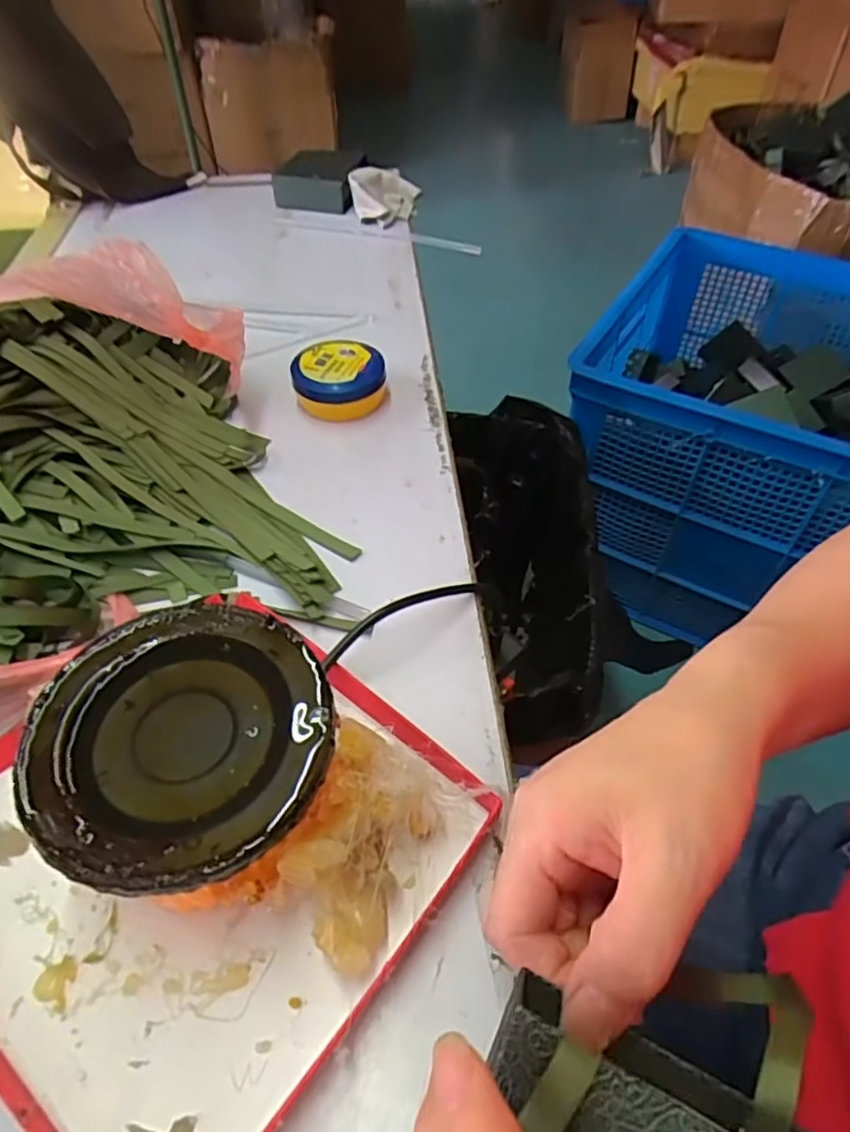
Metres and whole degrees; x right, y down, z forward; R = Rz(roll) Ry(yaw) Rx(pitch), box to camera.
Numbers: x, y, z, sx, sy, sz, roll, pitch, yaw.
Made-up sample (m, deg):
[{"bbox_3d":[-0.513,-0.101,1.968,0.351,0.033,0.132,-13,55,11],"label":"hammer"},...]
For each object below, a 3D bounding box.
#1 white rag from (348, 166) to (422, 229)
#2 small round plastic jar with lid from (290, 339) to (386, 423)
[{"bbox_3d":[-0.046,-0.429,0.755,0.079,0.037,0.077,-4,50,-4],"label":"white rag"},{"bbox_3d":[-0.069,-0.150,0.520,0.070,0.033,0.058,-9,50,-8],"label":"small round plastic jar with lid"}]

